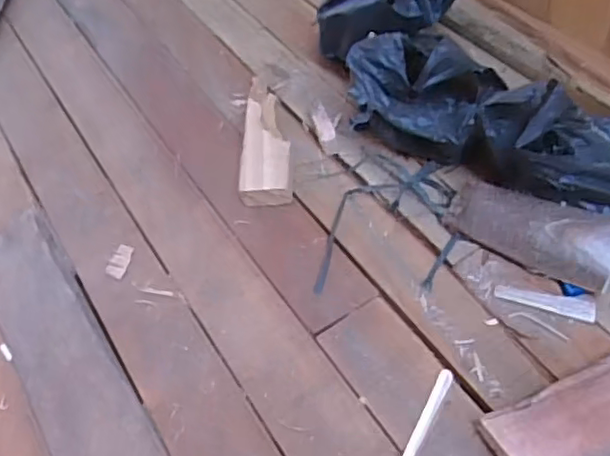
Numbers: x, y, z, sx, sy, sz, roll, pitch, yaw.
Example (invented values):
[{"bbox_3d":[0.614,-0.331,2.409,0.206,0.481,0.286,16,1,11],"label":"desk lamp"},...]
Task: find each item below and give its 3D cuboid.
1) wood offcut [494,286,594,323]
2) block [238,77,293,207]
[{"bbox_3d":[0.242,0.074,0.622,0.094,0.006,0.027,9,55,12],"label":"wood offcut"},{"bbox_3d":[-0.046,-0.128,0.800,0.064,0.040,0.231,-1,54,4],"label":"block"}]

